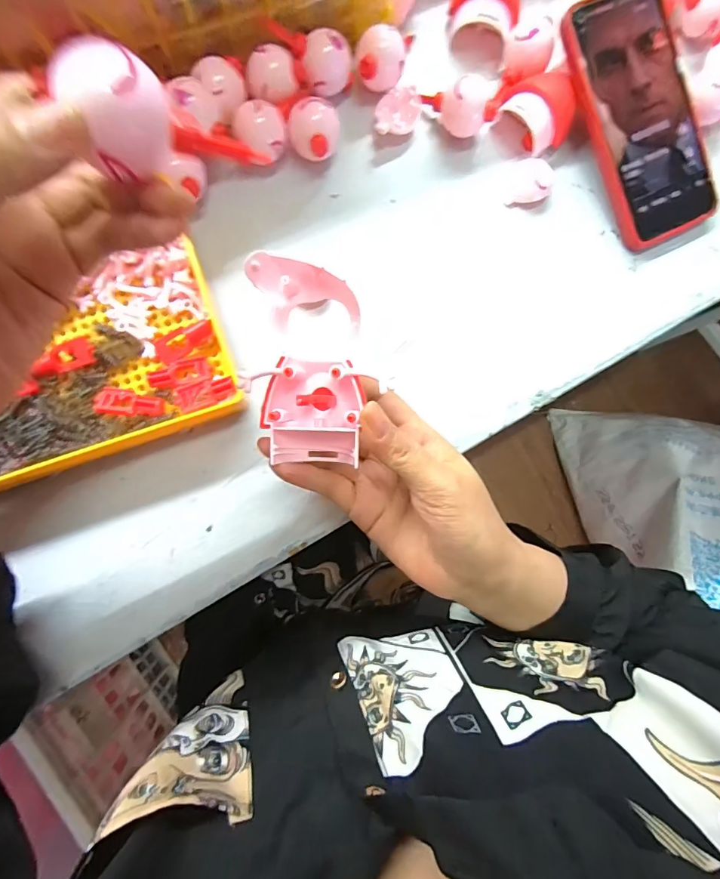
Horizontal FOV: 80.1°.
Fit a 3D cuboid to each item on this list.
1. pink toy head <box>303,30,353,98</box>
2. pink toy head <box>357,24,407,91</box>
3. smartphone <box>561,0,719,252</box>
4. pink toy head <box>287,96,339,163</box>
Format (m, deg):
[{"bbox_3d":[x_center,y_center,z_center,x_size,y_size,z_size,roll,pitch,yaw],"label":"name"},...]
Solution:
[{"bbox_3d":[-0.022,-0.253,0.297,0.031,0.035,0.028,4,85,-3],"label":"pink toy head"},{"bbox_3d":[0.014,-0.262,0.301,0.032,0.032,0.028,-3,86,-4],"label":"pink toy head"},{"bbox_3d":[0.200,-0.226,0.302,0.077,0.009,0.165,-25,100,-5],"label":"smartphone"},{"bbox_3d":[-0.031,-0.207,0.292,0.033,0.031,0.031,0,85,-4],"label":"pink toy head"}]

